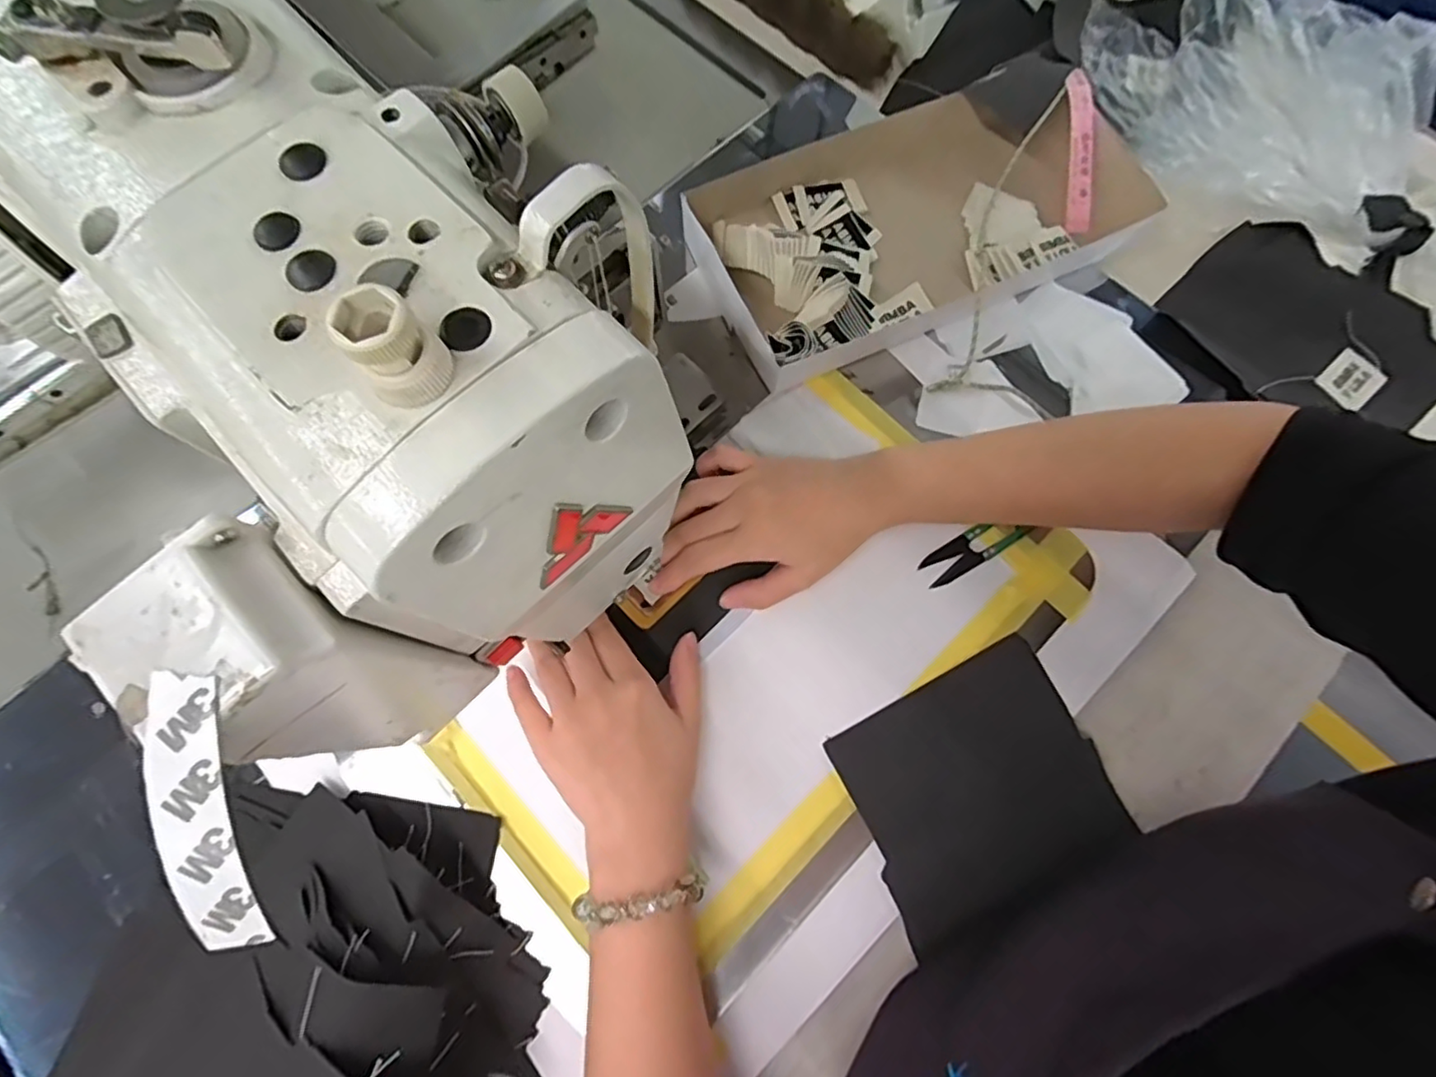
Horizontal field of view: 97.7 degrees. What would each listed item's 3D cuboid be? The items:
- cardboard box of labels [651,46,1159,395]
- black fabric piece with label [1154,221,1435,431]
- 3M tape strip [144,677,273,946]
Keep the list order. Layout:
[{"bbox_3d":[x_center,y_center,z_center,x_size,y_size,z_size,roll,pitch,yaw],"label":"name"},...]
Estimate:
[{"bbox_3d":[0.133,-0.236,0.462,0.333,0.043,0.178,-26,75,-8],"label":"cardboard box of labels"},{"bbox_3d":[0.432,-0.149,0.457,0.163,0.016,0.179,-36,79,-11],"label":"black fabric piece with label"},{"bbox_3d":[-0.118,0.064,0.144,0.015,0.010,0.066,-10,94,-3],"label":"3M tape strip"}]

